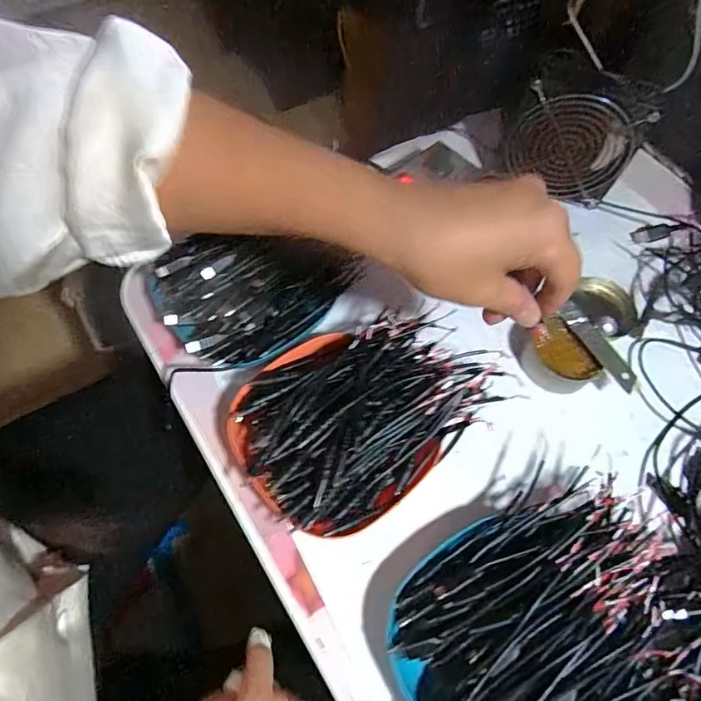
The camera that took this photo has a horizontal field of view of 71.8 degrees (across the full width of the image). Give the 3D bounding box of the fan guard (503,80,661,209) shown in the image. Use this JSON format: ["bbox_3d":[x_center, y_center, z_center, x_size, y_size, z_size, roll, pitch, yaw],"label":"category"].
[{"bbox_3d":[0.213,-0.195,0.472,0.113,0.101,0.011,8,52,0],"label":"fan guard"}]

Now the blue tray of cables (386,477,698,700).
[{"bbox_3d":[0.119,0.173,0.304,0.182,0.060,0.134,-30,68,-17],"label":"blue tray of cables"}]

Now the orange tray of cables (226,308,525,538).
[{"bbox_3d":[0.011,0.043,0.366,0.191,0.057,0.133,-35,70,-19],"label":"orange tray of cables"}]

